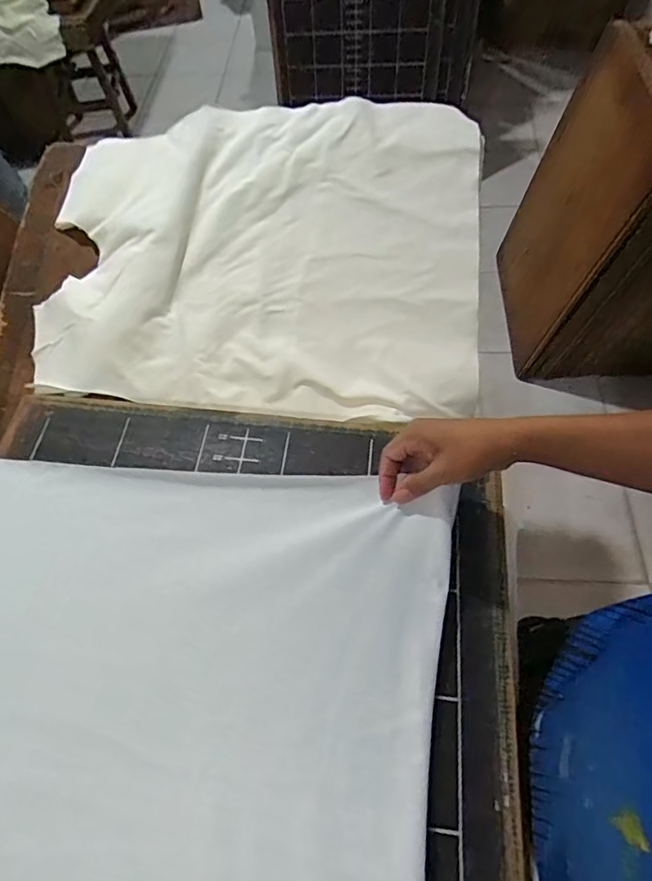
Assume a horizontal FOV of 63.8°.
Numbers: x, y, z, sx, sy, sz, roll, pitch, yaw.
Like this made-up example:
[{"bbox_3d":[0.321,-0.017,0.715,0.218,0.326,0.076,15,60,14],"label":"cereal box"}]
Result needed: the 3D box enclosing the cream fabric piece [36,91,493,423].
[{"bbox_3d":[-0.111,-0.313,0.860,0.715,0.058,0.546,3,79,4],"label":"cream fabric piece"}]

